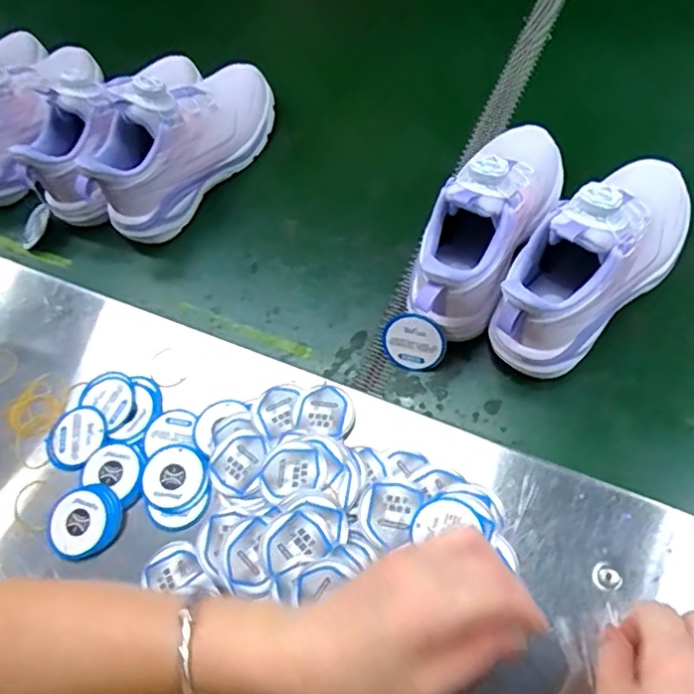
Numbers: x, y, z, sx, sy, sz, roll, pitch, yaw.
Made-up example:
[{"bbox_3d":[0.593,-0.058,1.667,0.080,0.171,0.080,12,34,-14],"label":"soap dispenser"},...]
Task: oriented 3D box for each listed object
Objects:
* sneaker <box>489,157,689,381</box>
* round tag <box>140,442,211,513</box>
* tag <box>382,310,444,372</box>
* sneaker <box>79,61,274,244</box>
[{"bbox_3d":[0.187,-0.070,0.450,0.203,0.097,0.077,-41,71,-14],"label":"sneaker"},{"bbox_3d":[-0.127,0.095,0.453,0.049,0.006,0.047,-1,66,2],"label":"round tag"},{"bbox_3d":[0.052,-0.003,0.485,0.048,0.049,0.006,4,30,11],"label":"tag"},{"bbox_3d":[-0.150,-0.197,0.569,0.072,0.096,0.207,37,73,16],"label":"sneaker"}]

